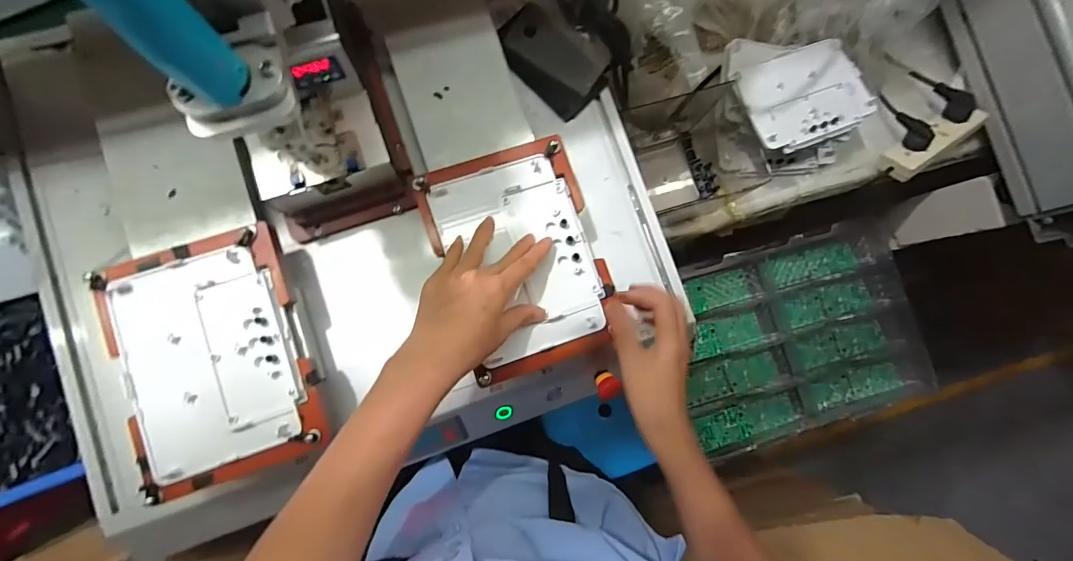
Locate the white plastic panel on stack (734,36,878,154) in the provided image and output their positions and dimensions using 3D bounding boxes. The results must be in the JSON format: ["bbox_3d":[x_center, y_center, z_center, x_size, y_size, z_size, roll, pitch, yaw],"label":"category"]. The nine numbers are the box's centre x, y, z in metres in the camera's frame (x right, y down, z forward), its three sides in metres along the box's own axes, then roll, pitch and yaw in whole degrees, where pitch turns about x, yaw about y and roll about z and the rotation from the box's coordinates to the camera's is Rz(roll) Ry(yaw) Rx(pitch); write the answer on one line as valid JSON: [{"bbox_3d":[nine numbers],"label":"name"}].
[{"bbox_3d":[0.373,-0.257,0.627,0.177,0.014,0.126,-23,86,-7],"label":"white plastic panel on stack"}]

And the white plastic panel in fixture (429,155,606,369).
[{"bbox_3d":[-0.013,-0.023,0.452,0.134,0.010,0.185,-19,85,-7],"label":"white plastic panel in fixture"}]

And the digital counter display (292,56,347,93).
[{"bbox_3d":[-0.190,-0.180,0.393,0.042,0.029,0.008,-27,86,-8],"label":"digital counter display"}]

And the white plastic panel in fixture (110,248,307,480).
[{"bbox_3d":[-0.301,0.072,0.418,0.140,0.009,0.186,-19,85,-7],"label":"white plastic panel in fixture"}]

